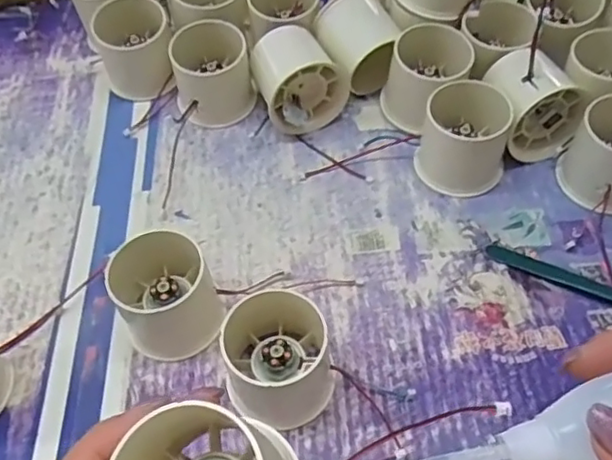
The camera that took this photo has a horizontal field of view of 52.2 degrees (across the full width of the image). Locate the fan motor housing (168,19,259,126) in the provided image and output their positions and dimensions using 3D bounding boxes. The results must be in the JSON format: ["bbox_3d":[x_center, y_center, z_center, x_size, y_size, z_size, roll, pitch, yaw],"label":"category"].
[{"bbox_3d":[-0.065,-0.110,0.436,0.053,0.050,0.052,-13,55,-5],"label":"fan motor housing"}]

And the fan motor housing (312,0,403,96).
[{"bbox_3d":[0.039,-0.127,0.440,0.052,0.053,0.059,-28,58,-15],"label":"fan motor housing"}]

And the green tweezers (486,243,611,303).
[{"bbox_3d":[0.163,0.033,0.350,0.122,0.005,0.012,24,60,19],"label":"green tweezers"}]

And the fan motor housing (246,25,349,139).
[{"bbox_3d":[-0.008,-0.102,0.432,0.055,0.047,0.059,-30,58,-16],"label":"fan motor housing"}]

